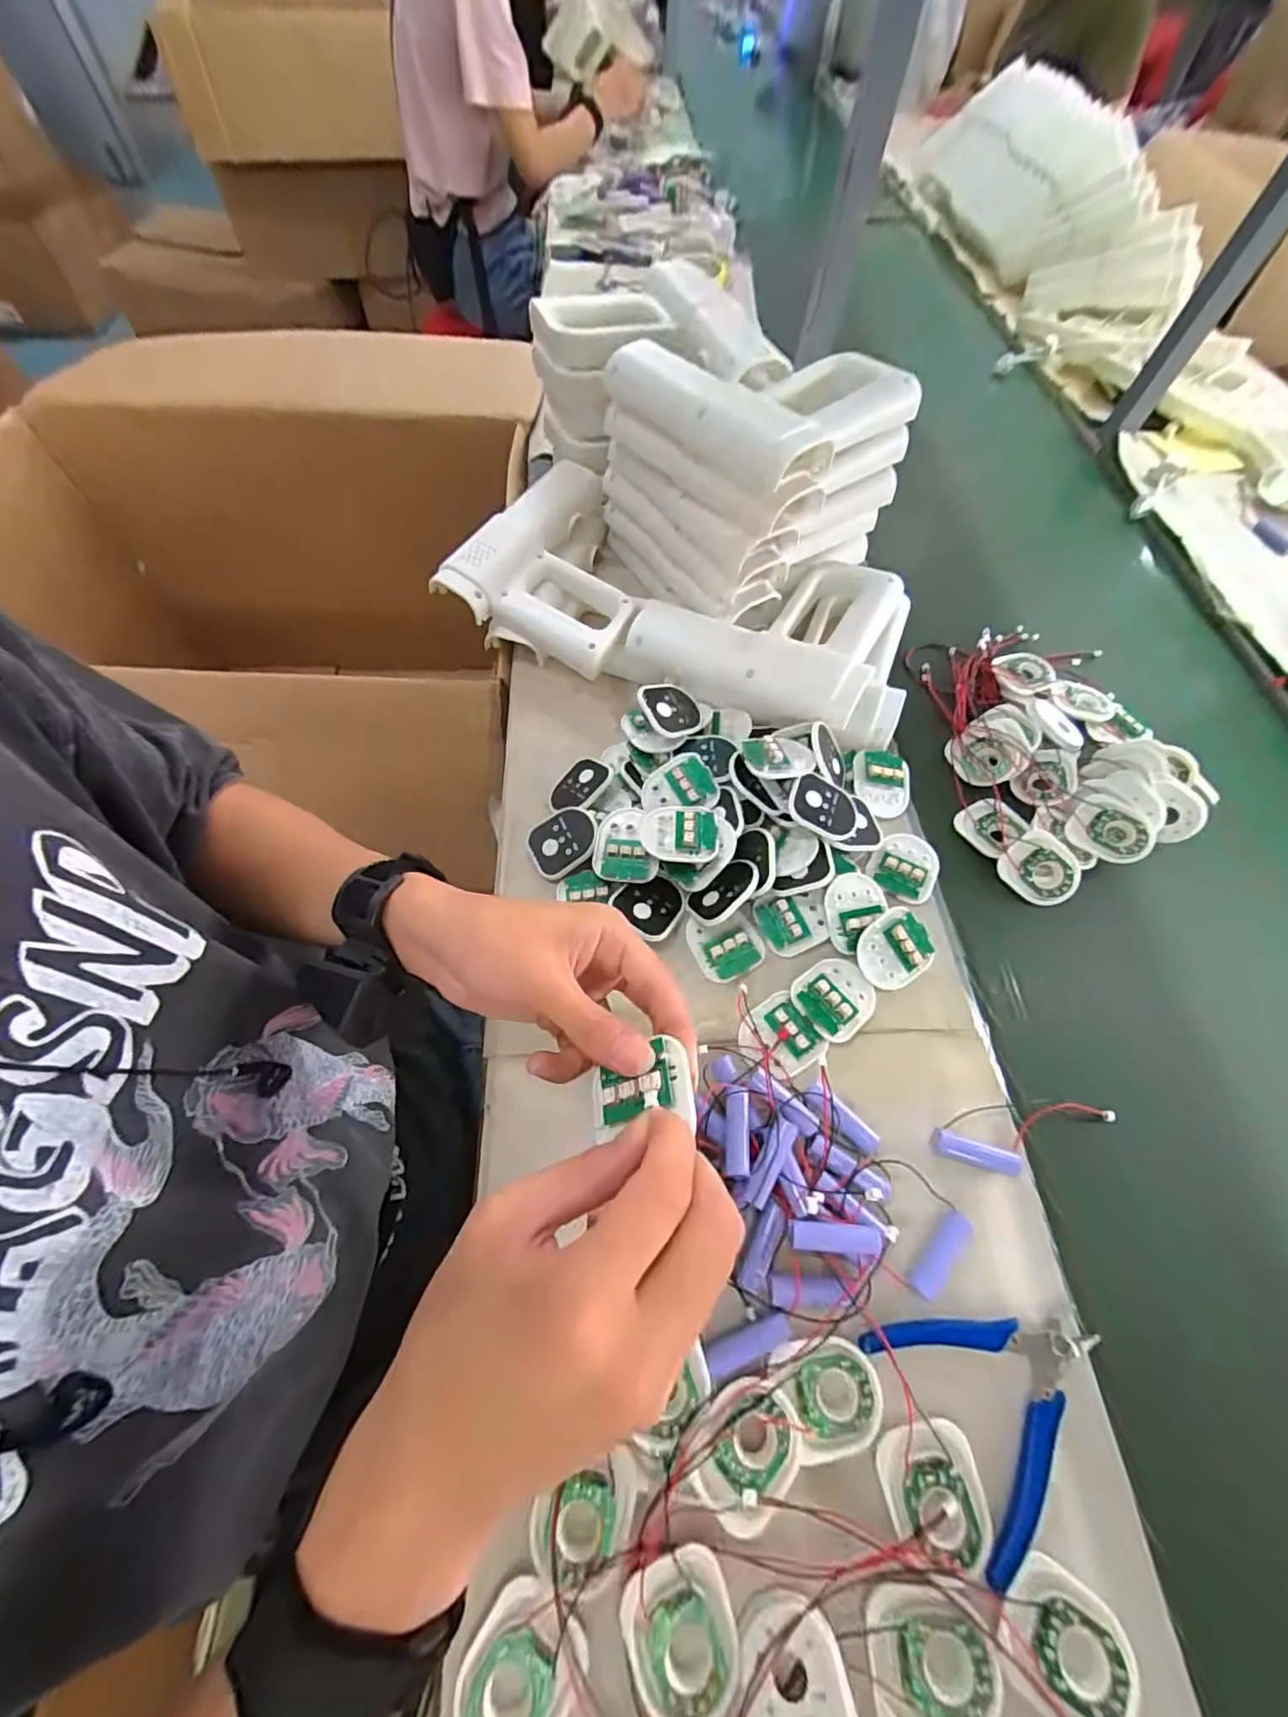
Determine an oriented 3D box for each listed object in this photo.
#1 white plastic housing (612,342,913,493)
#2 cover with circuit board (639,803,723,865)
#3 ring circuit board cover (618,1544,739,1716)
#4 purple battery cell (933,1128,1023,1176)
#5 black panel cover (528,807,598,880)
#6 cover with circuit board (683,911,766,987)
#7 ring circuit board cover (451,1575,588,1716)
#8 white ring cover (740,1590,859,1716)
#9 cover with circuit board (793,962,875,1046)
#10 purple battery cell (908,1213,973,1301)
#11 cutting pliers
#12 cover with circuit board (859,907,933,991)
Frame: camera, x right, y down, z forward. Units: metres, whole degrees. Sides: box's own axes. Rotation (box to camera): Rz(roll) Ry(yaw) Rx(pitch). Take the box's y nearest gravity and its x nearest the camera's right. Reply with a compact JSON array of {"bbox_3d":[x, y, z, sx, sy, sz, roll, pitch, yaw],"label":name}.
[{"bbox_3d":[0.095,-0.394,0.488,0.174,0.036,0.207,-38,69,-19],"label":"white plastic housing"},{"bbox_3d":[0.027,-0.021,0.427,0.058,0.010,0.049,7,62,2],"label":"cover with circuit board"},{"bbox_3d":[0.018,0.362,0.266,0.050,0.008,0.058,-15,63,-9],"label":"ring circuit board cover"},{"bbox_3d":[0.206,0.183,0.360,0.049,0.014,0.014,15,63,7],"label":"purple battery cell"},{"bbox_3d":[-0.064,-0.013,0.451,0.056,0.005,0.048,-30,69,7],"label":"black panel cover"},{"bbox_3d":[0.060,0.063,0.420,0.048,0.009,0.051,-19,64,-11],"label":"cover with circuit board"},{"bbox_3d":[-0.058,0.373,0.263,0.046,0.008,0.060,34,66,15],"label":"ring circuit board cover"},{"bbox_3d":[0.069,0.373,0.258,0.048,0.009,0.059,-2,62,-2],"label":"white ring cover"},{"bbox_3d":[0.134,0.096,0.401,0.056,0.015,0.049,-29,66,-15],"label":"cover with circuit board"},{"bbox_3d":[0.169,0.226,0.330,0.014,0.014,0.049,41,68,18],"label":"purple battery cell"},{"bbox_3d":[0.190,0.280,0.306,0.111,0.009,0.101,-26,66,-14],"label":"cutting pliers"},{"bbox_3d":[0.179,0.065,0.410,0.052,0.011,0.051,-24,89,-8],"label":"cover with circuit board"}]

